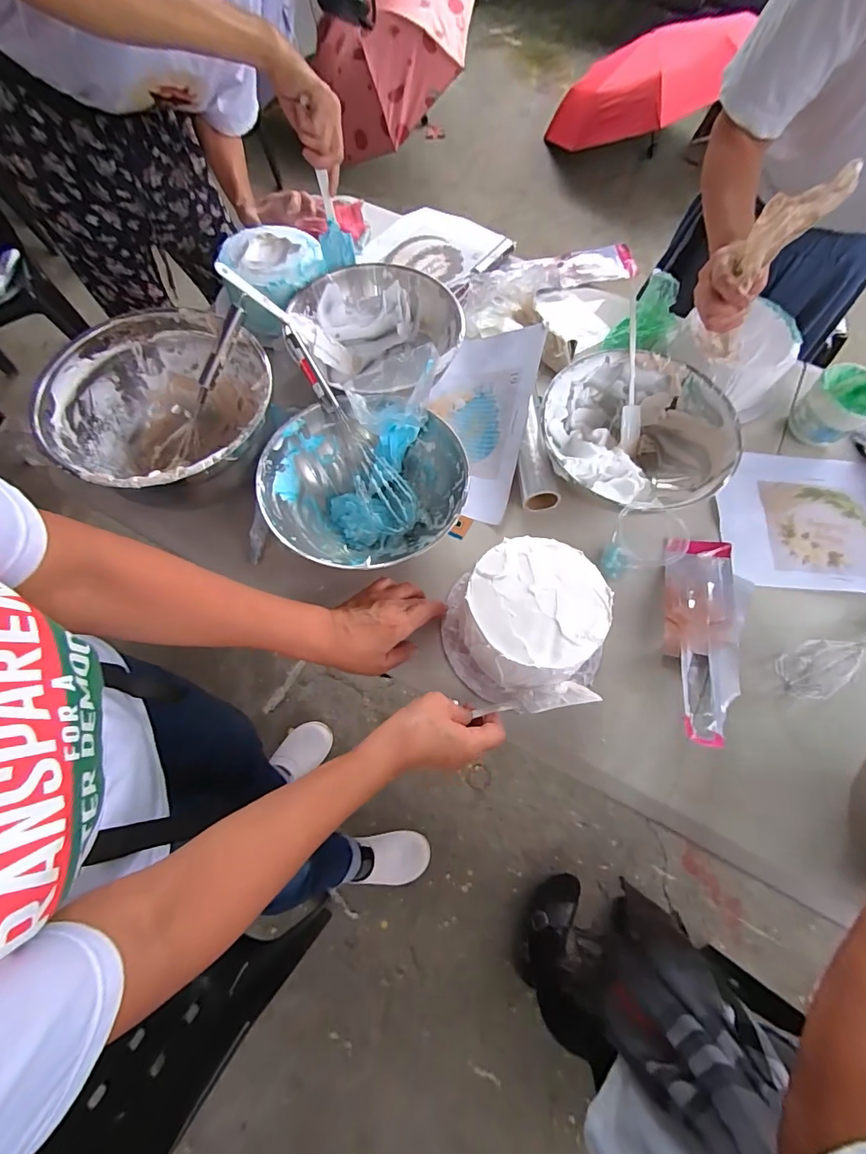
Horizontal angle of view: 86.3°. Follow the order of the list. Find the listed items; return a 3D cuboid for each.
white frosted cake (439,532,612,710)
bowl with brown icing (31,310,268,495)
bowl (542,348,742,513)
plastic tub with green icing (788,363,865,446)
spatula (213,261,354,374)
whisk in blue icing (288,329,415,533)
[{"bbox_3d":[0.101,0.050,0.533,0.165,0.095,0.166,0,69,-1],"label":"white frosted cake"},{"bbox_3d":[-0.317,-0.193,0.579,0.245,0.132,0.254,0,69,-1],"label":"bowl with brown icing"},{"bbox_3d":[0.262,-0.177,0.625,0.230,0.097,0.229,0,69,-1],"label":"bowl"},{"bbox_3d":[0.575,-0.241,0.670,0.101,0.079,0.089,-32,73,-12],"label":"plastic tub with green icing"},{"bbox_3d":[-0.196,-0.357,0.641,0.015,0.204,0.054,-20,63,36],"label":"spatula"},{"bbox_3d":[-0.106,-0.182,0.598,0.050,0.065,0.276,-33,100,-13],"label":"whisk in blue icing"}]

